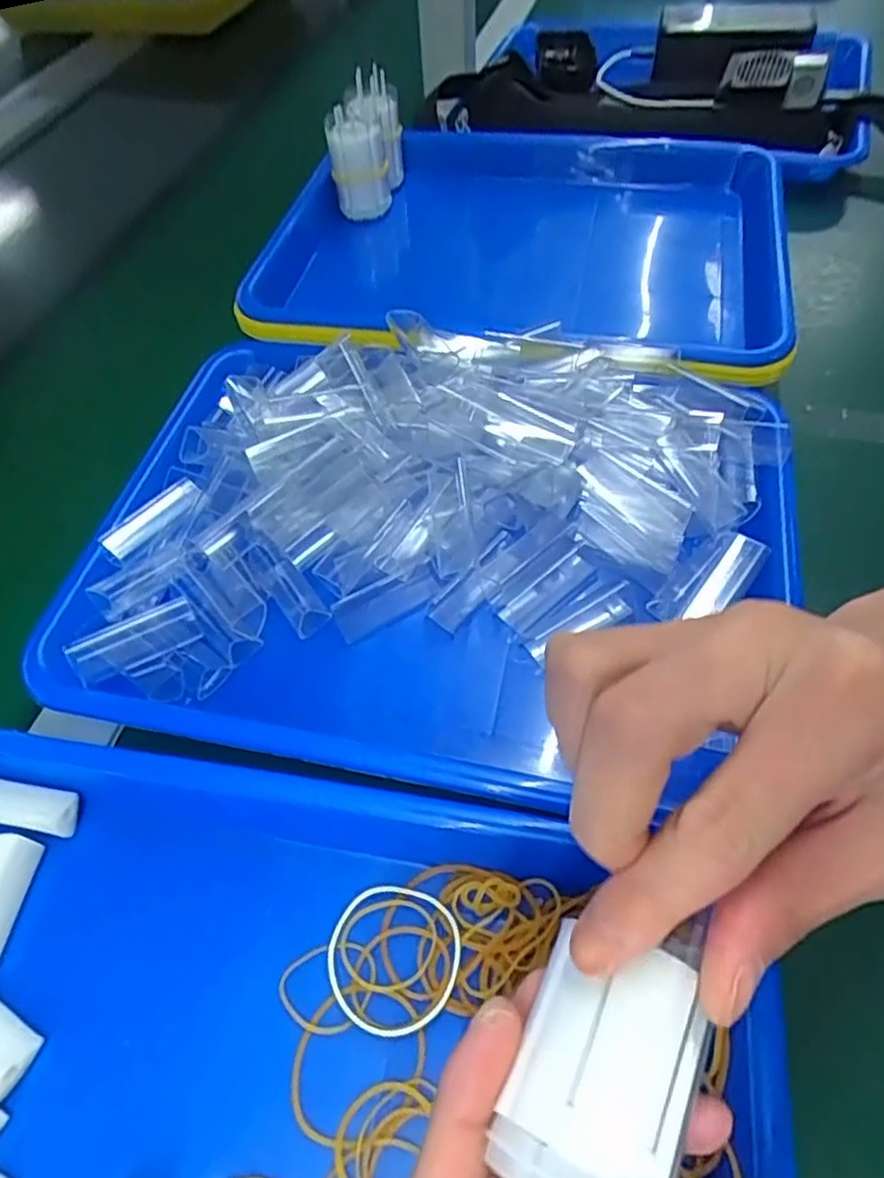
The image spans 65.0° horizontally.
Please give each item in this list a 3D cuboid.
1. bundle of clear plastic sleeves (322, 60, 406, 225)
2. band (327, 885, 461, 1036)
[{"bbox_3d":[-0.055,-0.318,0.500,0.036,0.067,0.068,12,57,12],"label":"bundle of clear plastic sleeves"},{"bbox_3d":[-0.018,0.132,0.249,0.047,0.004,0.046,-2,55,3],"label":"band"}]

